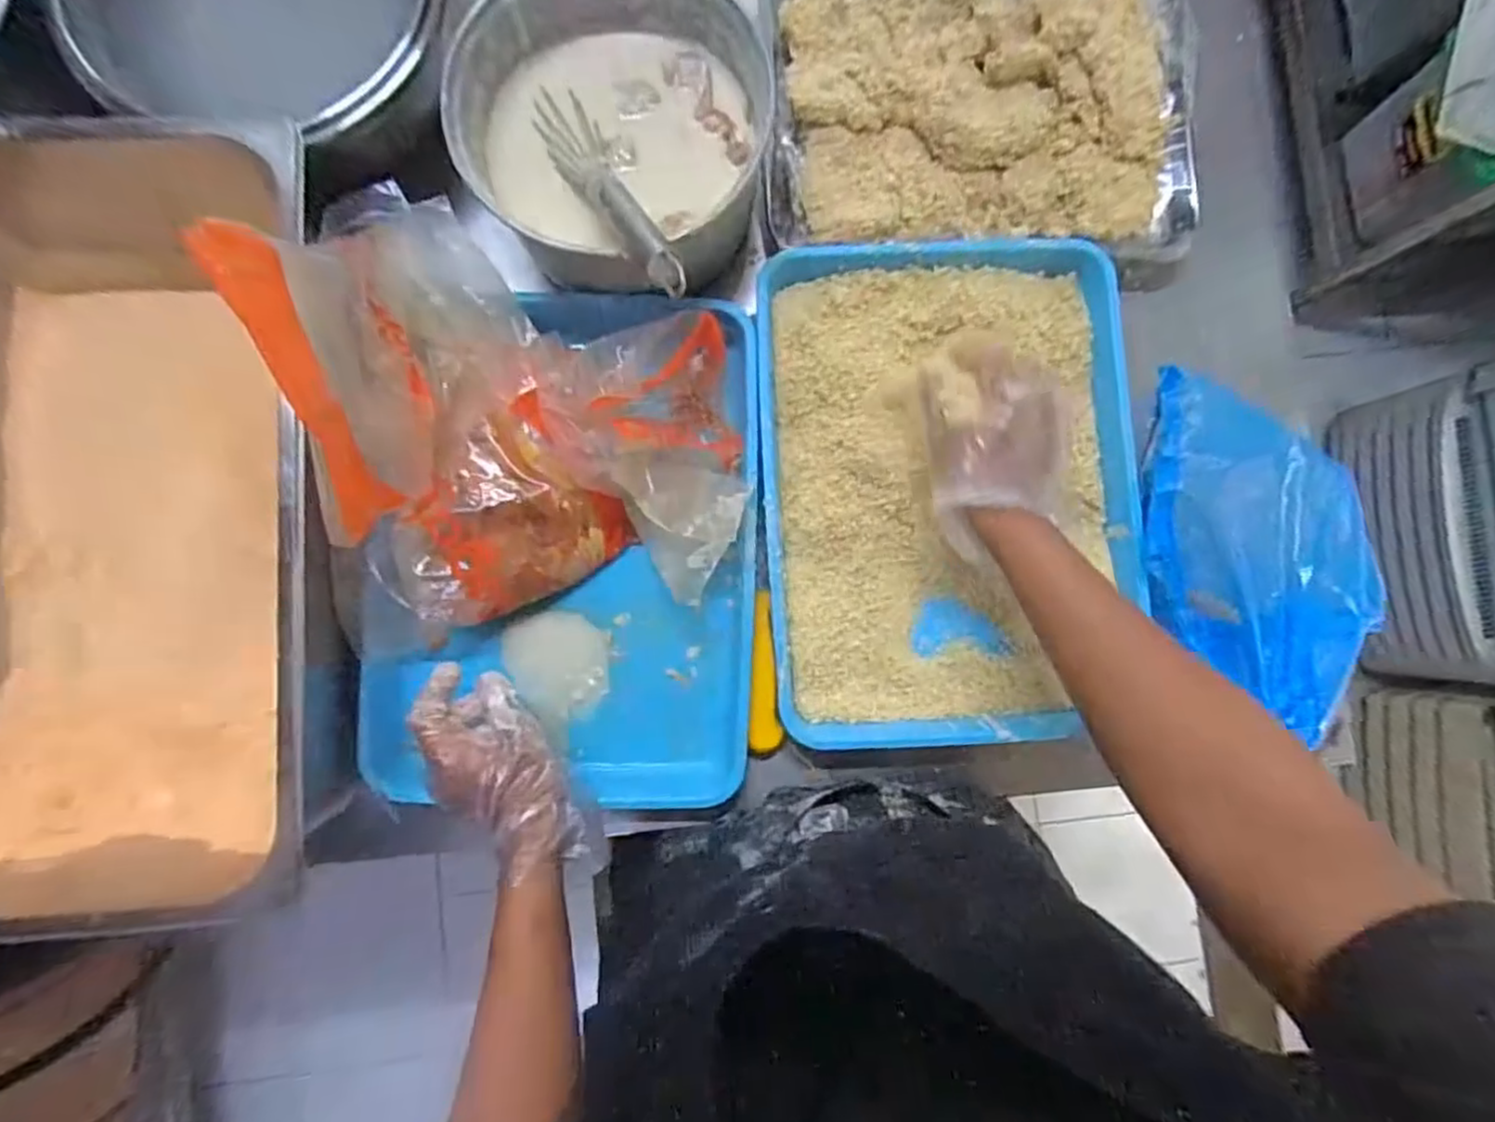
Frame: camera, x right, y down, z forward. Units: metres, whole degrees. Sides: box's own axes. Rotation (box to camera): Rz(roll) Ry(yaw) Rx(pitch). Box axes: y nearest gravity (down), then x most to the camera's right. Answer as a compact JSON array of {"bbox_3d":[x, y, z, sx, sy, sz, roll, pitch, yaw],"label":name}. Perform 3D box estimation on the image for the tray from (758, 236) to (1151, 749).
[{"bbox_3d":[0.165,-0.061,0.581,0.297,0.041,0.407,-3,86,-2],"label":"tray"}]

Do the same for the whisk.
[{"bbox_3d":[-0.097,-0.262,0.498,0.042,0.034,0.249,-29,59,-3],"label":"whisk"}]

